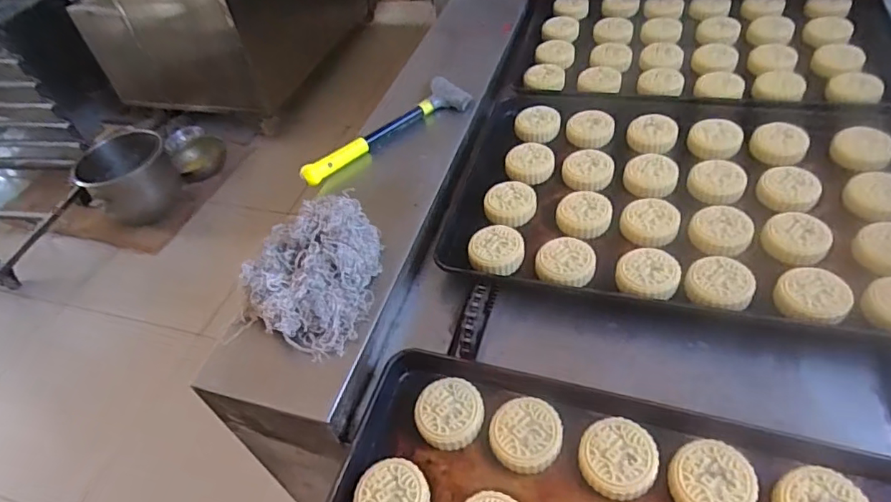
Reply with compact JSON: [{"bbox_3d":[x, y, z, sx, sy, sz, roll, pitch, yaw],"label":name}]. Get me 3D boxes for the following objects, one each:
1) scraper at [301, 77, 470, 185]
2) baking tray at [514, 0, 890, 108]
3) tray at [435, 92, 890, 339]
[{"bbox_3d":[-0.087,-0.189,0.868,0.091,0.057,0.311,28,49,36],"label":"scraper"},{"bbox_3d":[0.445,-0.381,0.987,0.614,0.042,0.365,6,52,16],"label":"baking tray"},{"bbox_3d":[0.330,-0.097,0.759,0.591,0.044,0.426,8,50,18],"label":"tray"}]

